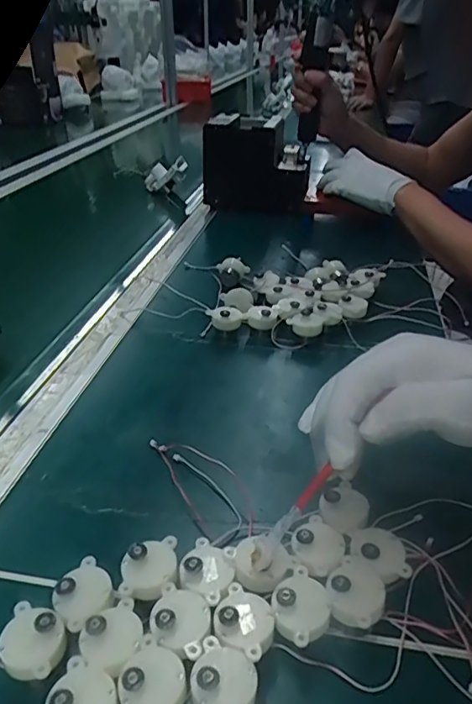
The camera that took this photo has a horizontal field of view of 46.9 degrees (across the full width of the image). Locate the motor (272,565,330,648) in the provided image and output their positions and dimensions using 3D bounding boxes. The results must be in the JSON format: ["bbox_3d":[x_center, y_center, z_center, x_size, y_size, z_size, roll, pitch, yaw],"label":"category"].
[{"bbox_3d":[0.035,0.140,0.301,0.029,0.020,0.044,0,32,3],"label":"motor"}]

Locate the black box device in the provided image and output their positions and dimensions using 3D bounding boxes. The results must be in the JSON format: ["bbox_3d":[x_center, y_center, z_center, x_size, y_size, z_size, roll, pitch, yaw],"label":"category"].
[{"bbox_3d":[0.037,-0.326,0.960,0.178,0.157,0.076,8,32,13],"label":"black box device"}]

